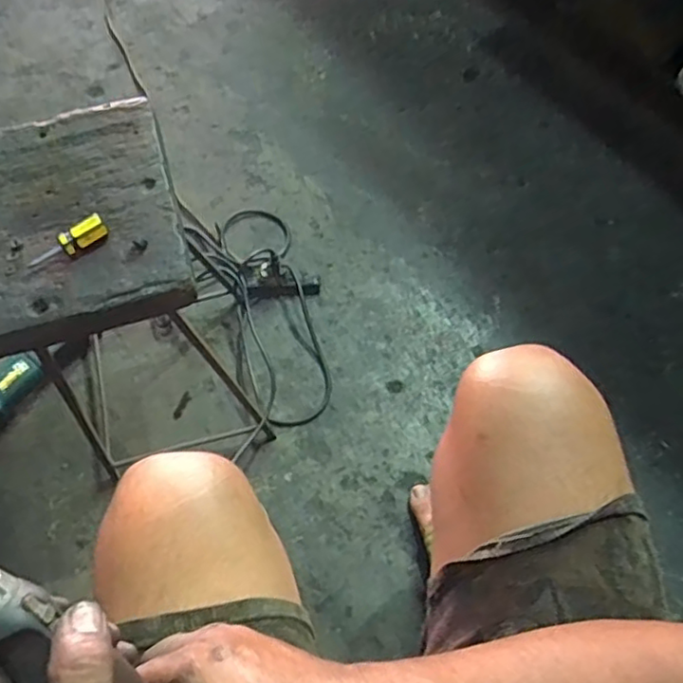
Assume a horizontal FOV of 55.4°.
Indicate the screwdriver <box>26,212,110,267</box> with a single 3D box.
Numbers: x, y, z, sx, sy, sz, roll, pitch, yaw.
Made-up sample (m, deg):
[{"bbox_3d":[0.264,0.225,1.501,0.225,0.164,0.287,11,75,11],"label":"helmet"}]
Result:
[{"bbox_3d":[-0.261,-0.092,0.615,0.080,0.021,0.022,-30,69,3],"label":"screwdriver"}]

